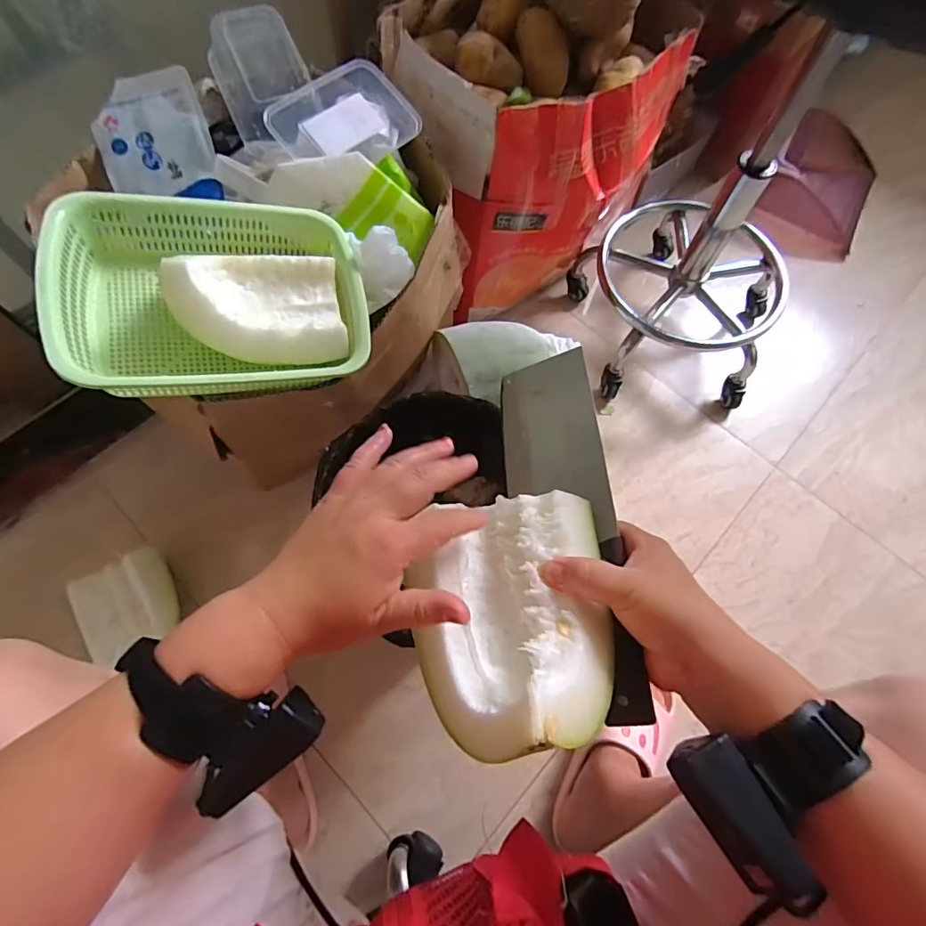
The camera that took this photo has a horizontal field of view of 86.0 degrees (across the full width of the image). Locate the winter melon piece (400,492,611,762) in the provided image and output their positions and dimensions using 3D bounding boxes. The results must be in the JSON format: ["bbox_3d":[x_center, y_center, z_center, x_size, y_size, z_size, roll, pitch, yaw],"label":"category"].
[{"bbox_3d":[0.034,0.089,0.312,0.124,0.079,0.158,2,67,-2],"label":"winter melon piece"}]

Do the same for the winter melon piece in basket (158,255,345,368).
[{"bbox_3d":[-0.206,-0.173,0.509,0.146,0.094,0.117,-10,69,-6],"label":"winter melon piece in basket"}]

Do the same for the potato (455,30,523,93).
[{"bbox_3d":[0.037,-0.559,0.690,0.092,0.047,0.040,6,68,1],"label":"potato"}]

